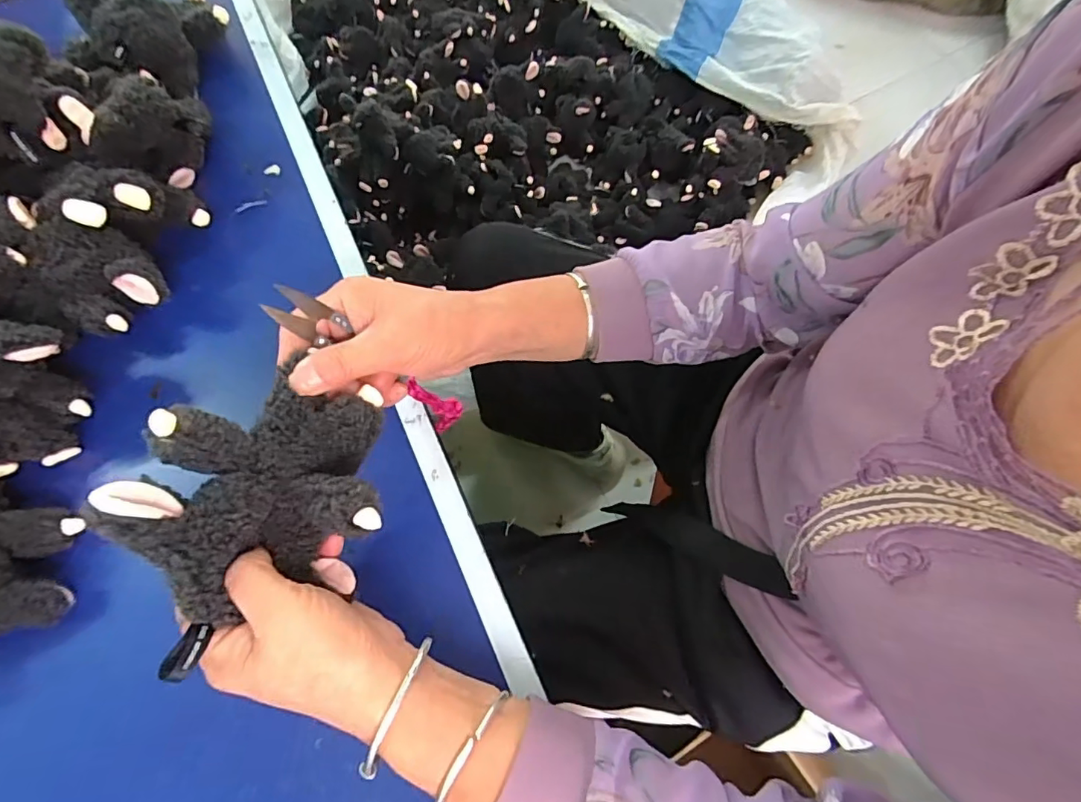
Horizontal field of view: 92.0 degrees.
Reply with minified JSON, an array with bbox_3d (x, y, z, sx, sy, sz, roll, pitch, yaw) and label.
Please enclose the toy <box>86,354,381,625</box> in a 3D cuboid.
[{"bbox_3d":[-0.154,0.053,0.283,0.122,0.060,0.118,3,60,-23],"label":"toy"}]

